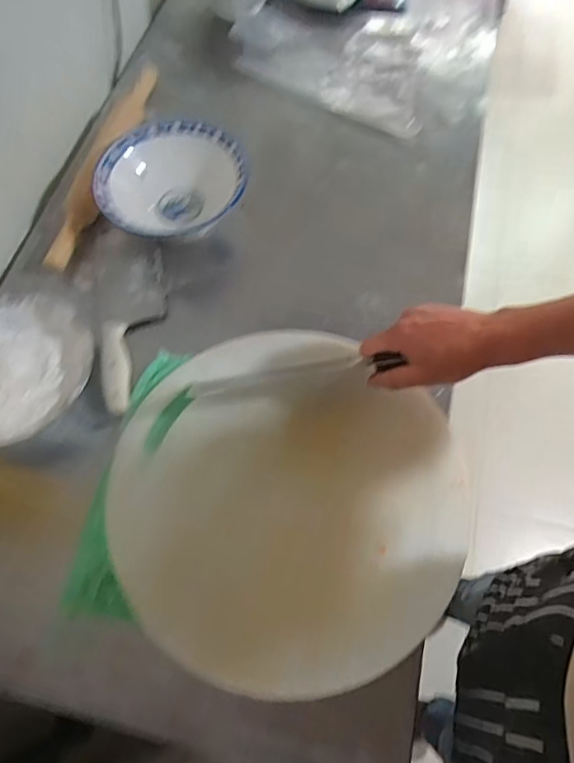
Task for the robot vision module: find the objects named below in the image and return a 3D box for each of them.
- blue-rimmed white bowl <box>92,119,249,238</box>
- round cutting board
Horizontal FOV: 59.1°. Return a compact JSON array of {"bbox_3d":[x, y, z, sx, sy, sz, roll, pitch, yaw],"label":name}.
[{"bbox_3d":[-0.150,-0.260,0.682,0.193,0.067,0.181,-1,65,2],"label":"blue-rimmed white bowl"},{"bbox_3d":[0.001,0.116,0.535,0.350,0.021,0.353,-1,65,2],"label":"round cutting board"}]

